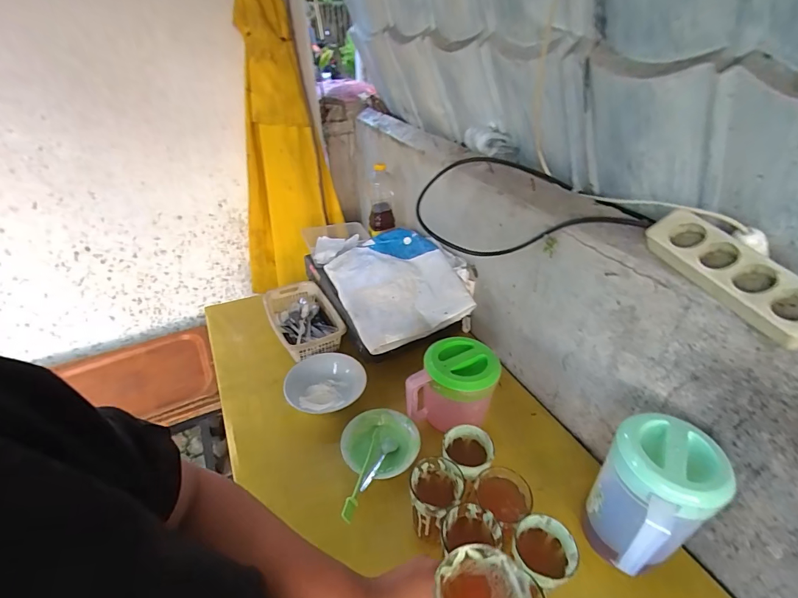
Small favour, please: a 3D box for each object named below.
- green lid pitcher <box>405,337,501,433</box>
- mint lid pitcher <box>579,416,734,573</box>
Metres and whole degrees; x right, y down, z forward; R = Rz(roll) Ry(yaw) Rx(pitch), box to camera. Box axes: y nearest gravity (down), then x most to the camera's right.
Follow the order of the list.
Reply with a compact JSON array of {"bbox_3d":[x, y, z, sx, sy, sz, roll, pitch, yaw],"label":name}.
[{"bbox_3d":[0.109,0.167,0.776,0.148,0.140,0.133,12,38,18],"label":"green lid pitcher"},{"bbox_3d":[0.335,0.281,0.548,0.155,0.204,0.119,-29,44,-33],"label":"mint lid pitcher"}]

